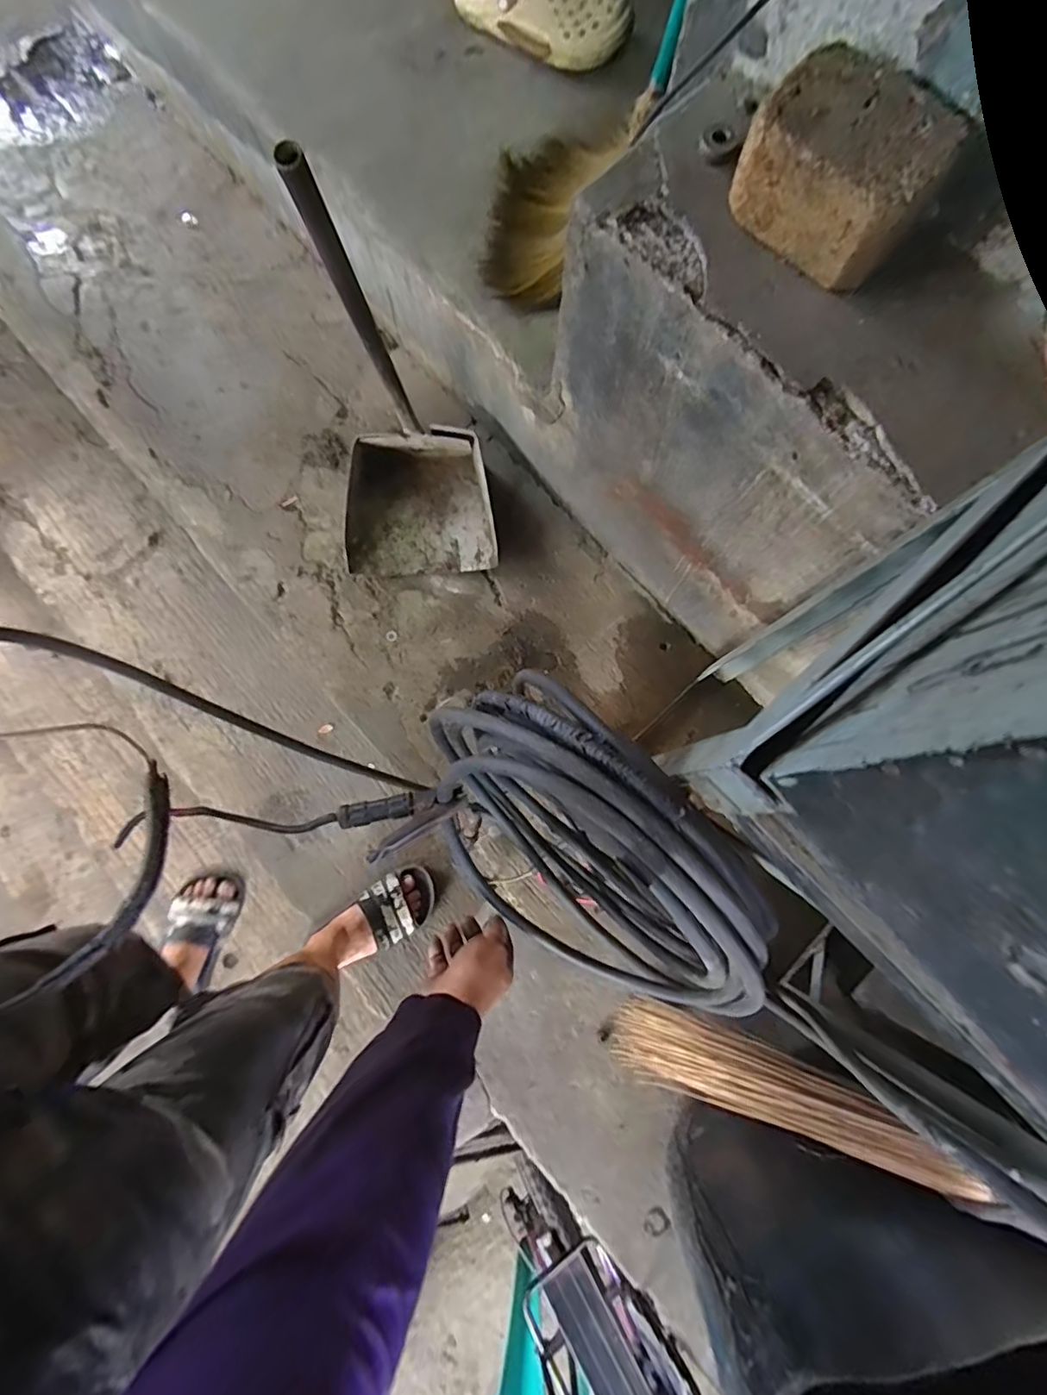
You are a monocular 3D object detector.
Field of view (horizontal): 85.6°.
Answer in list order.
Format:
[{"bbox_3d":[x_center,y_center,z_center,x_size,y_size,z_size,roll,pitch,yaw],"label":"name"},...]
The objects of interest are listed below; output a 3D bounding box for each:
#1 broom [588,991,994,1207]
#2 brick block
[{"bbox_3d":[0.286,0.478,0.690,0.047,0.455,0.110,7,77,-37],"label":"broom"},{"bbox_3d":[0.260,-0.436,0.470,0.144,0.089,0.095,42,82,6],"label":"brick block"}]

